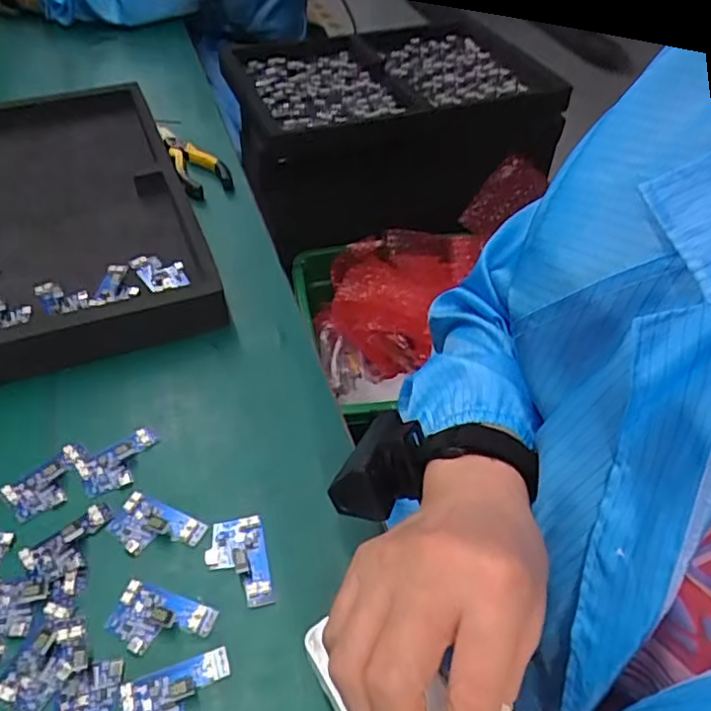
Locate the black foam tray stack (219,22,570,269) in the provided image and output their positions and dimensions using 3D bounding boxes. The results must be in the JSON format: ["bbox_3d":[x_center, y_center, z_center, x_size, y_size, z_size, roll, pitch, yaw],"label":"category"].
[{"bbox_3d":[0.042,-0.337,0.899,0.422,0.190,0.324,-12,49,-13],"label":"black foam tray stack"}]

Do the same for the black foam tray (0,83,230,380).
[{"bbox_3d":[-0.318,-0.144,0.590,0.287,0.046,0.421,-15,49,-16],"label":"black foam tray"}]

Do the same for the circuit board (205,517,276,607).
[{"bbox_3d":[-0.074,0.130,0.380,0.037,0.012,0.059,-10,48,-11],"label":"circuit board"}]

